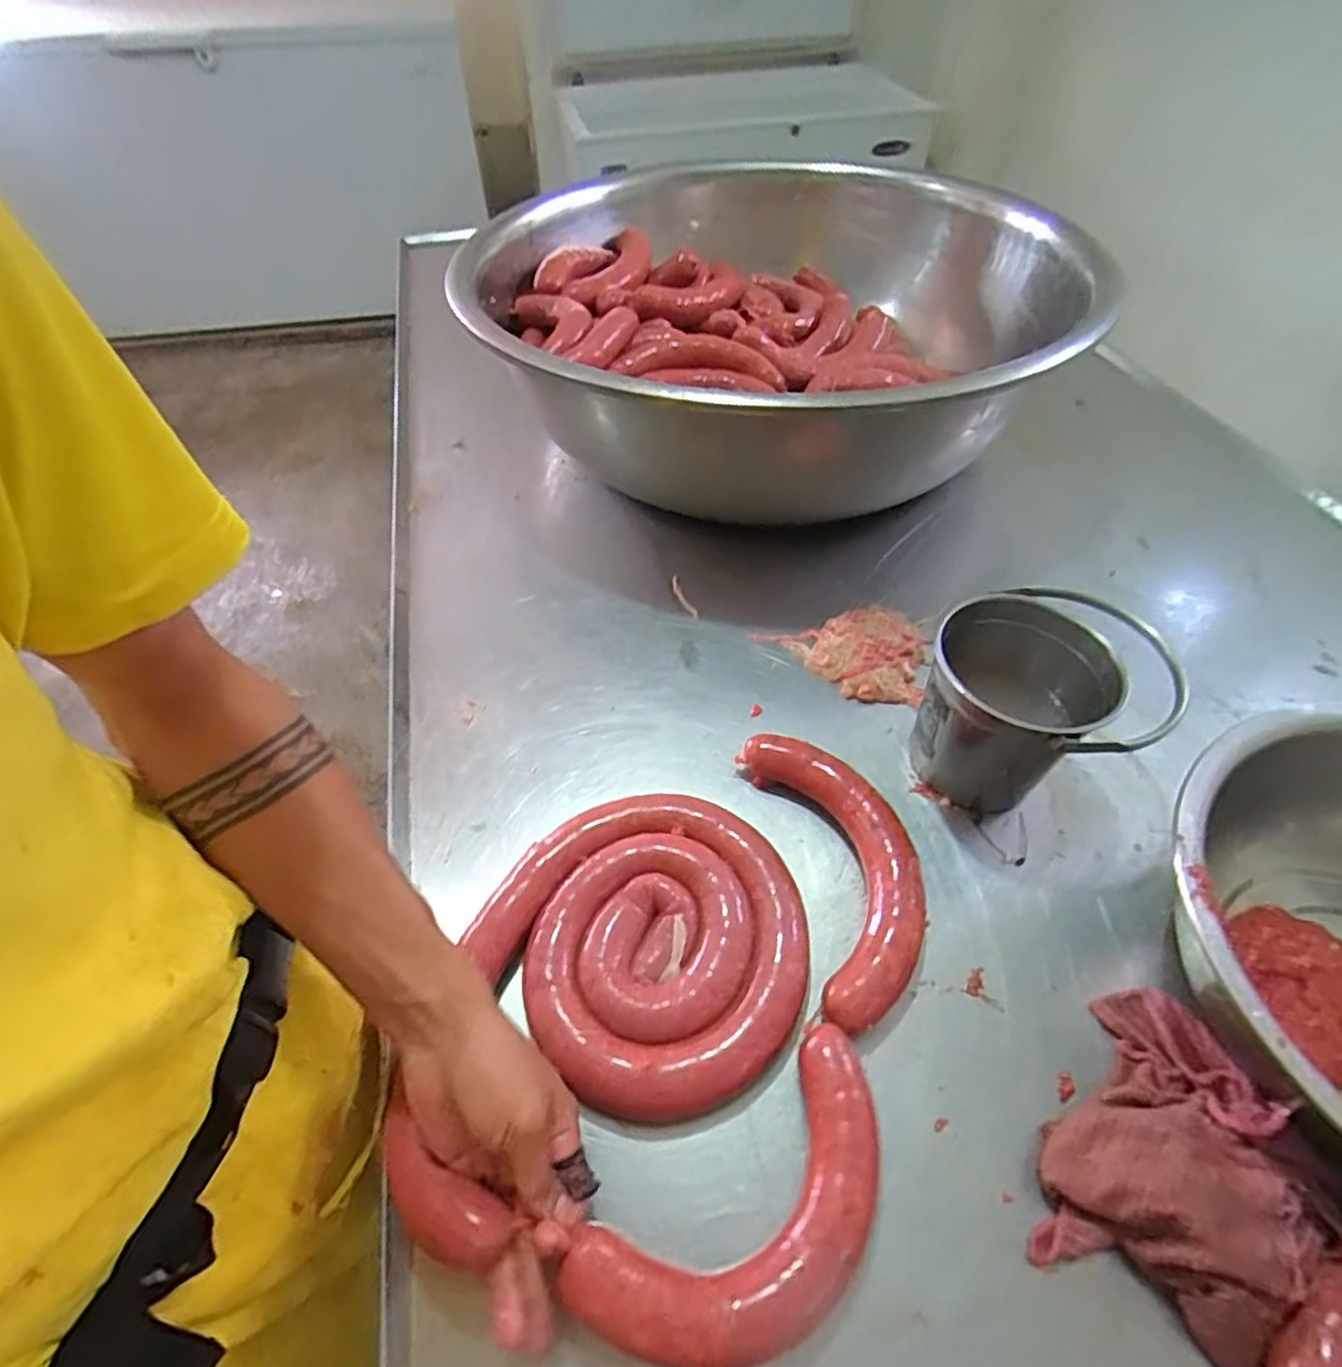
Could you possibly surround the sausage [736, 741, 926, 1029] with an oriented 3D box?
[{"bbox_3d":[0.135,0.137,0.546,0.108,0.043,0.237,-10,51,-5],"label":"sausage"}]

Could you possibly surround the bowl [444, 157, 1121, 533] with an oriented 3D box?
[{"bbox_3d":[0.106,-0.428,0.913,0.702,0.247,0.676,-2,50,2],"label":"bowl"}]

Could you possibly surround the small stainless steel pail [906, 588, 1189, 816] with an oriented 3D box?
[{"bbox_3d":[0.283,0.018,0.570,0.154,0.135,0.146,-2,50,2],"label":"small stainless steel pail"}]

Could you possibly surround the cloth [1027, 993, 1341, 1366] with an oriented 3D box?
[{"bbox_3d":[0.301,0.271,0.416,0.130,0.054,0.182,22,55,20],"label":"cloth"}]

